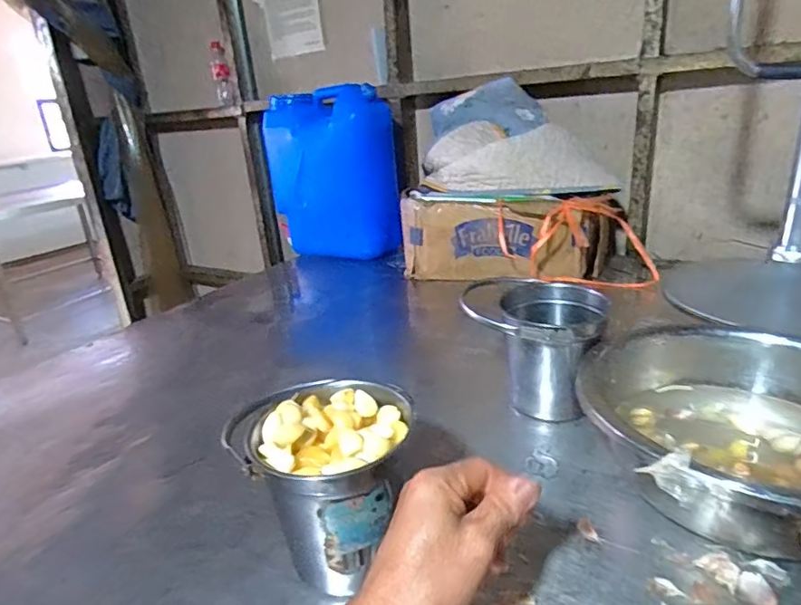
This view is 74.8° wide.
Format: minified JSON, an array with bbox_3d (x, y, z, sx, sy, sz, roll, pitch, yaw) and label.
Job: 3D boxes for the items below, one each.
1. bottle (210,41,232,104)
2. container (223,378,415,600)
[{"bbox_3d":[-0.590,-0.745,1.728,0.051,0.207,0.061,-12,22,-17],"label":"bottle"},{"bbox_3d":[-0.060,0.159,0.450,0.136,0.133,0.118,-3,21,7],"label":"container"}]

